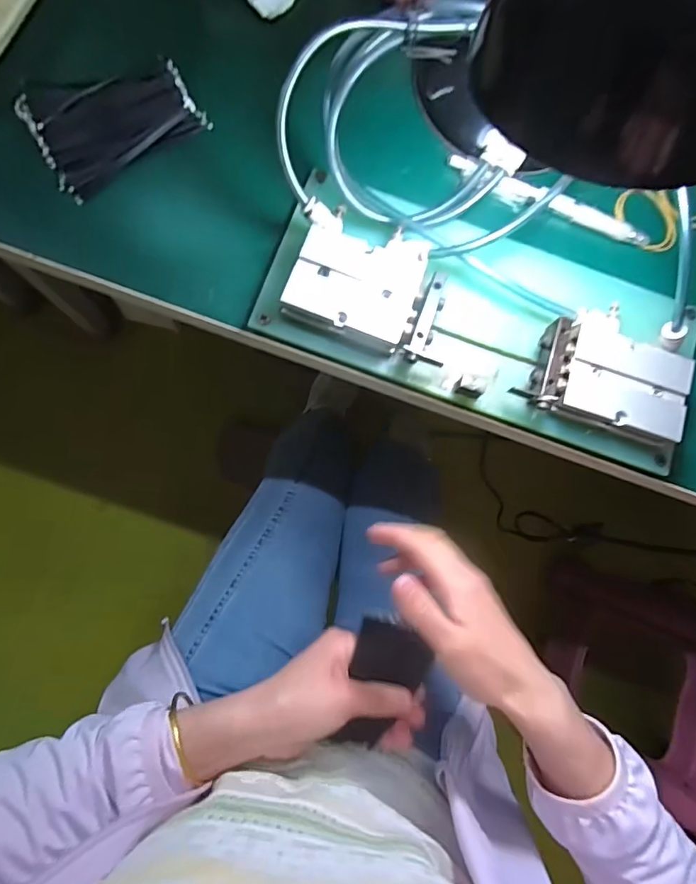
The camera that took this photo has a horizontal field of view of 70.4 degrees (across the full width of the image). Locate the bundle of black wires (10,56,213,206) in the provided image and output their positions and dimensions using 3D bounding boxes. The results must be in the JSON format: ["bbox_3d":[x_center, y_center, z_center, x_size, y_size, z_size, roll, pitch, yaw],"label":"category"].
[{"bbox_3d":[-0.153,-0.214,0.323,0.102,0.011,0.083,-30,85,-7],"label":"bundle of black wires"}]

